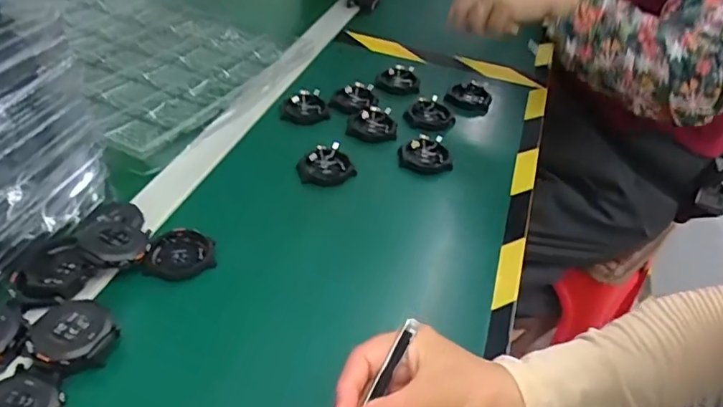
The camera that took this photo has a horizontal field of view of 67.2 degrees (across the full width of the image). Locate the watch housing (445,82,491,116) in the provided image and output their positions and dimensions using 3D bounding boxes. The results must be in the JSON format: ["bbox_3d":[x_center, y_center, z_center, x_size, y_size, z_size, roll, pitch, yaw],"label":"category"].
[{"bbox_3d":[0.131,-0.126,0.665,0.049,0.019,0.056,18,42,15],"label":"watch housing"}]

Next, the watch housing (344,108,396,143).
[{"bbox_3d":[0.012,-0.087,0.603,0.053,0.015,0.043,7,41,2],"label":"watch housing"}]

